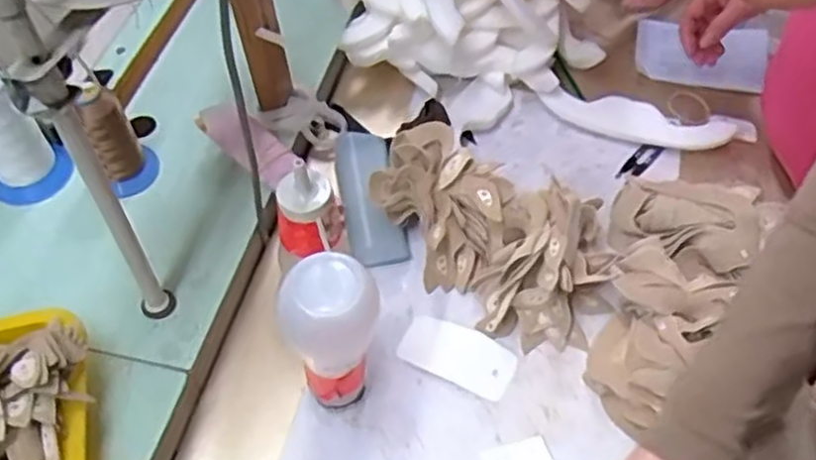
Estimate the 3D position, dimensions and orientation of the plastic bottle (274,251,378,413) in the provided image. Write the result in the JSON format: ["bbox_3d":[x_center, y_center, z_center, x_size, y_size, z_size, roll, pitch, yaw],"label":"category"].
[{"bbox_3d":[-0.055,0.088,0.576,0.065,0.173,0.056,-31,59,-21],"label":"plastic bottle"}]

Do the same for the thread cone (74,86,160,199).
[{"bbox_3d":[-0.286,-0.091,0.734,0.059,0.112,0.054,-19,56,-15],"label":"thread cone"}]

